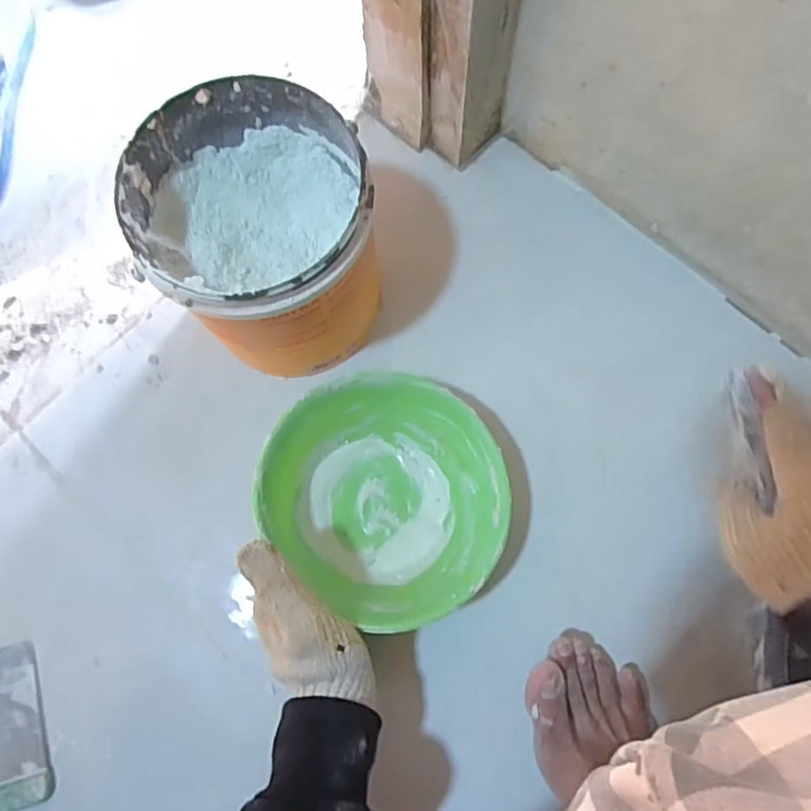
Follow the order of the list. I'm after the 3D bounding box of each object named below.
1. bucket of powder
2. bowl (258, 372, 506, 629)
[{"bbox_3d":[-0.098,-0.114,0.438,0.144,0.163,0.150,0,77,1],"label":"bucket of powder"},{"bbox_3d":[-0.011,0.062,0.428,0.163,0.077,0.156,0,77,1],"label":"bowl"}]

